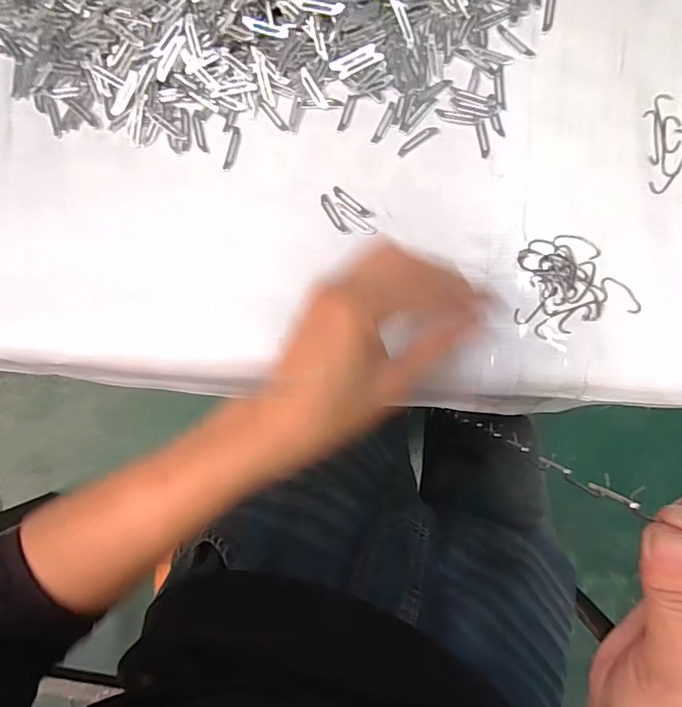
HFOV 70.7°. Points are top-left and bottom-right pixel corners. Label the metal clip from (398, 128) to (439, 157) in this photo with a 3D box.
[{"bbox_3d":[0.054,-0.152,0.342,0.033,0.004,0.008,-34,90,3],"label":"metal clip"}]

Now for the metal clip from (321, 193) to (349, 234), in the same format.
[{"bbox_3d":[-0.005,-0.100,0.344,0.008,0.004,0.033,-30,90,3],"label":"metal clip"}]

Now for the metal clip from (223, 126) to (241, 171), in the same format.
[{"bbox_3d":[-0.079,-0.150,0.351,0.008,0.004,0.032,13,92,2],"label":"metal clip"}]

